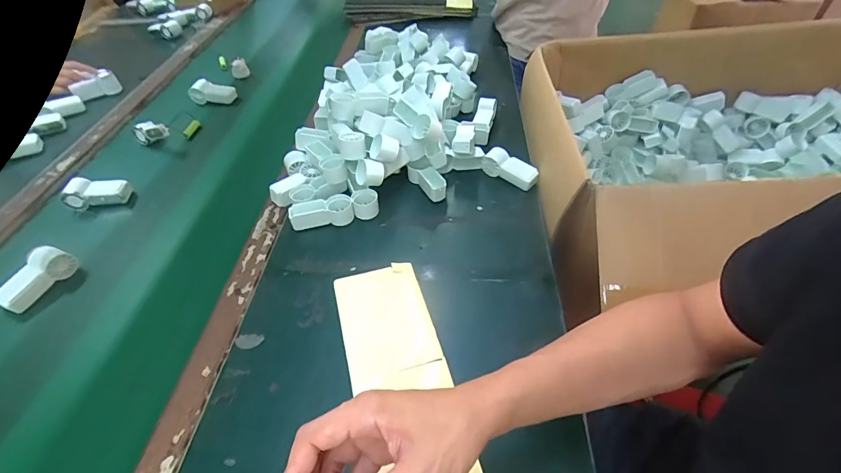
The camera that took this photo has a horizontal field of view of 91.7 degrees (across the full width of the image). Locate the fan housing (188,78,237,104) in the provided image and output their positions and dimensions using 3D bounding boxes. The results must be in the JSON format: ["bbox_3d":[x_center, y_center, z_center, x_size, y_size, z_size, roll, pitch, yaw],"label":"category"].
[{"bbox_3d":[-0.474,-0.325,0.930,0.095,0.043,0.061,12,48,15],"label":"fan housing"}]

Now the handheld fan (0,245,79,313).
[{"bbox_3d":[-0.523,0.055,0.557,0.050,0.036,0.096,10,48,14],"label":"handheld fan"}]

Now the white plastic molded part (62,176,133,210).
[{"bbox_3d":[-0.542,-0.073,0.687,0.091,0.038,0.048,-4,46,0],"label":"white plastic molded part"}]

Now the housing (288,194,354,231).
[{"bbox_3d":[-0.148,-0.035,0.618,0.091,0.037,0.029,-8,46,-3],"label":"housing"}]

